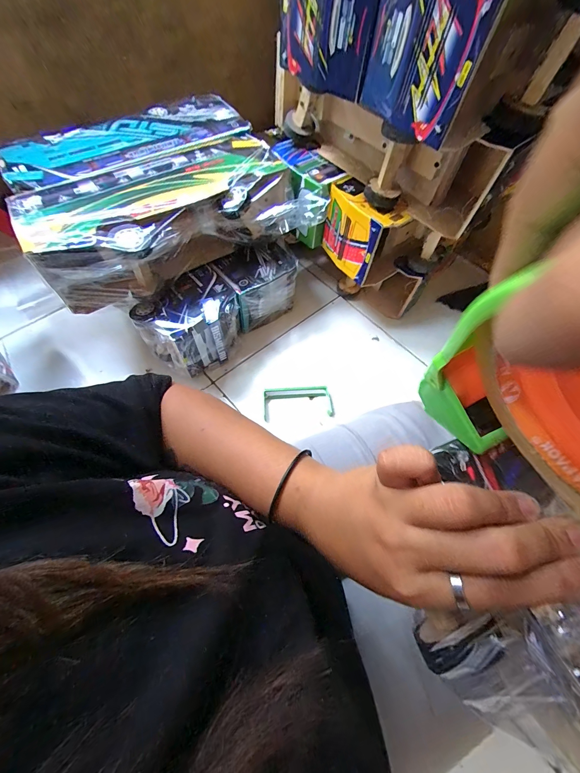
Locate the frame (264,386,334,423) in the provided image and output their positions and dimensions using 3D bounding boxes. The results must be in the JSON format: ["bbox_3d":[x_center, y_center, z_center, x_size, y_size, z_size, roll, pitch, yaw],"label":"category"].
[{"bbox_3d":[0.019,0.033,0.659,0.149,0.029,0.056,-4,63,-6],"label":"frame"}]

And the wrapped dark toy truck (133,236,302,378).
[{"bbox_3d":[-0.136,-0.170,0.663,0.332,0.140,0.135,-39,71,-21],"label":"wrapped dark toy truck"}]

